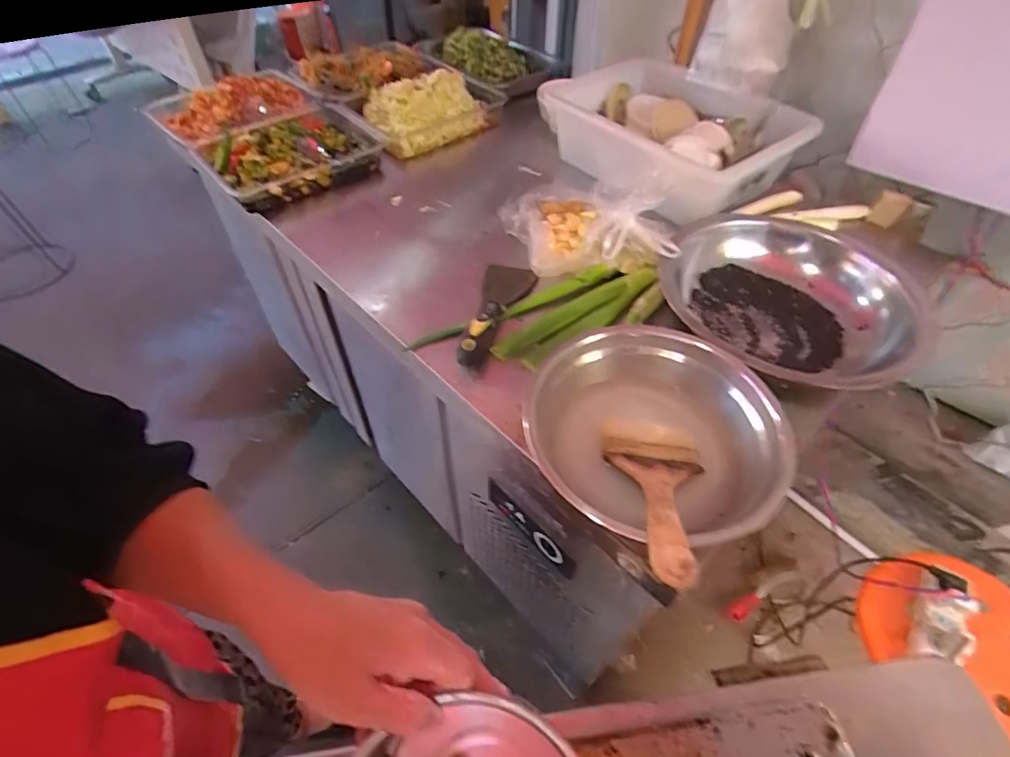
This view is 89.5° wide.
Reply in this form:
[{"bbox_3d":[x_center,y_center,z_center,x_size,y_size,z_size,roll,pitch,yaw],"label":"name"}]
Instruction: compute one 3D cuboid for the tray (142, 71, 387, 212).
[{"bbox_3d":[-0.414,-0.421,0.863,0.242,0.067,0.406,-36,57,-27],"label":"tray"}]

